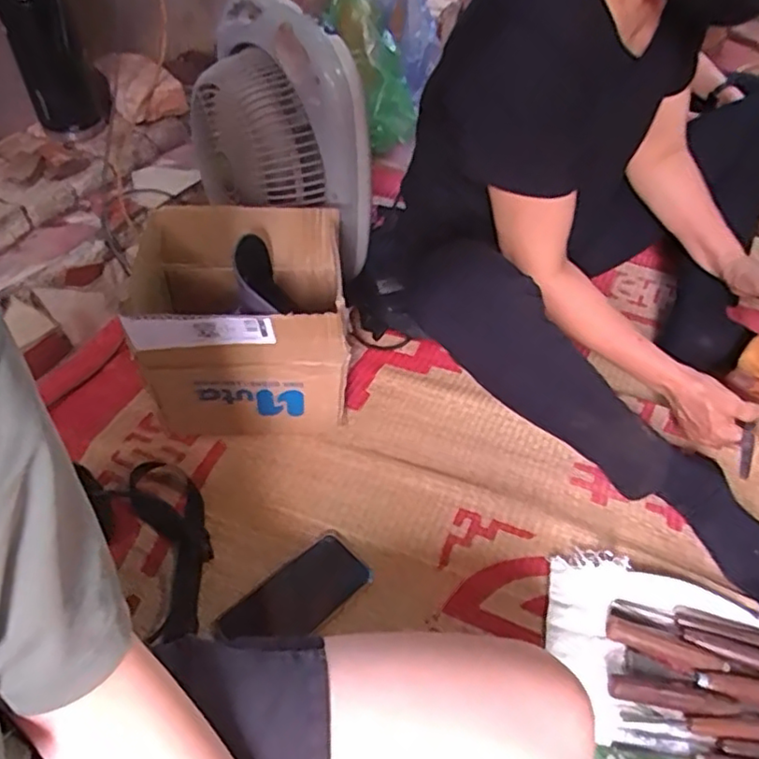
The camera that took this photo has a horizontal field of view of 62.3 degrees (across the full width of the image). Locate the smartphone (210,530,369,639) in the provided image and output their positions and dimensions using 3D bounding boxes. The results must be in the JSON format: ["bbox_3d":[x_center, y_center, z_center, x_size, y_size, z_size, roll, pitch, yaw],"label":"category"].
[{"bbox_3d":[-0.090,0.236,0.676,0.157,0.012,0.075,-31,54,-30],"label":"smartphone"}]

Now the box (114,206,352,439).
[{"bbox_3d":[-0.166,-0.055,0.772,0.242,0.230,0.200,-1,45,-3],"label":"box"}]

